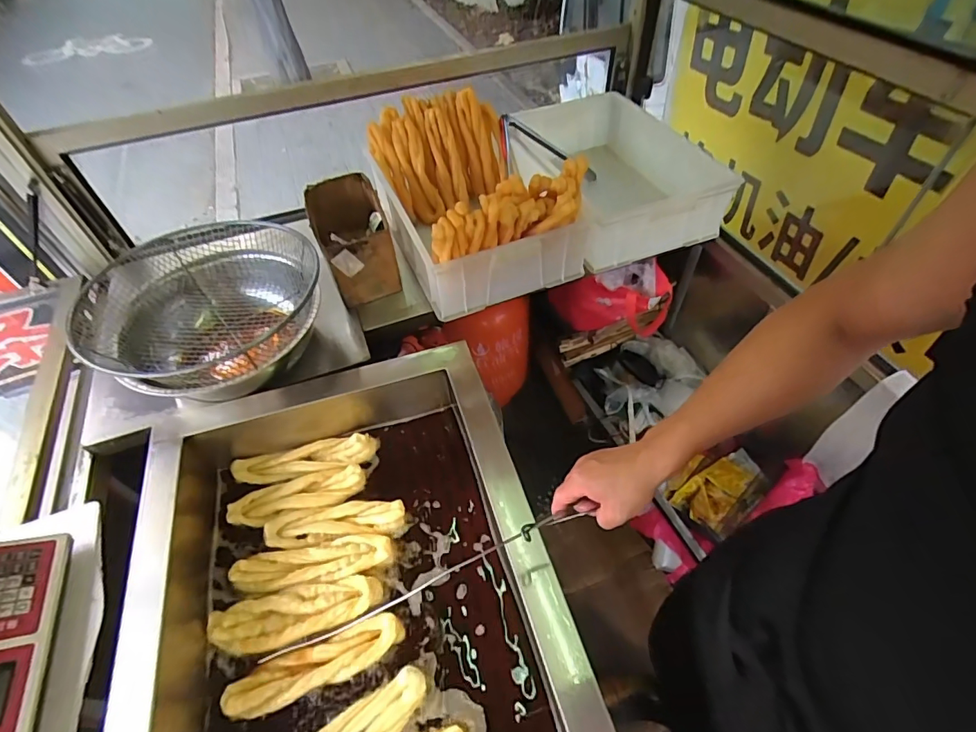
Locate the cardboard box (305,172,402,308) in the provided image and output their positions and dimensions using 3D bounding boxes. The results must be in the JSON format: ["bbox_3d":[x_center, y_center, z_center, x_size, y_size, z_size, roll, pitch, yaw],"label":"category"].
[{"bbox_3d":[-0.295,-0.283,1.037,0.145,0.139,0.275,-17,52,-11],"label":"cardboard box"}]

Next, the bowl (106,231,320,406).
[{"bbox_3d":[-0.485,-0.100,0.878,0.358,0.126,0.378,-1,51,1],"label":"bowl"}]

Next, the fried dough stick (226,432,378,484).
[{"bbox_3d":[-0.334,0.167,0.871,0.256,0.030,0.065,-8,51,-5],"label":"fried dough stick"}]

